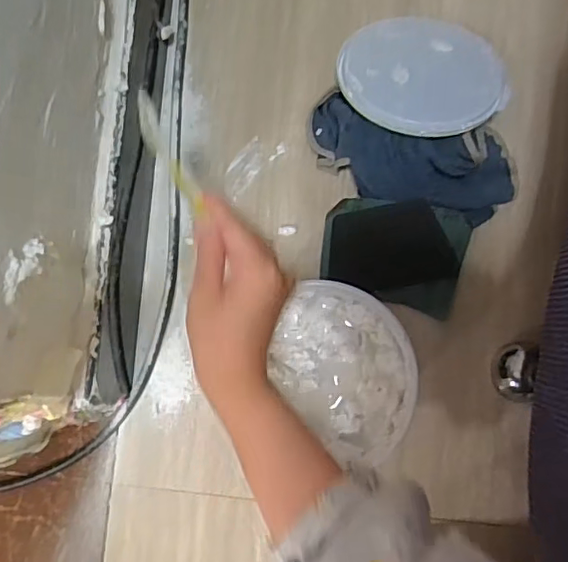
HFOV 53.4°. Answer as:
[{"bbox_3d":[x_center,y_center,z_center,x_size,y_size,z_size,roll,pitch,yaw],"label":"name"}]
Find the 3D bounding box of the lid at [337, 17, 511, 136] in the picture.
[{"bbox_3d":[0.132,-0.201,0.544,0.153,0.013,0.142,1,66,-1],"label":"lid"}]

